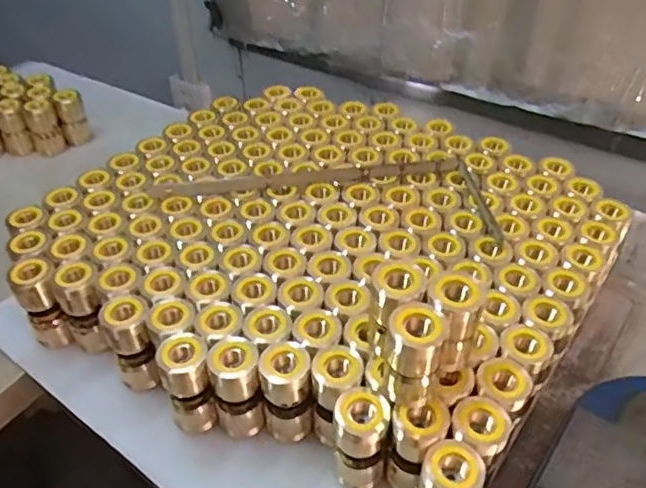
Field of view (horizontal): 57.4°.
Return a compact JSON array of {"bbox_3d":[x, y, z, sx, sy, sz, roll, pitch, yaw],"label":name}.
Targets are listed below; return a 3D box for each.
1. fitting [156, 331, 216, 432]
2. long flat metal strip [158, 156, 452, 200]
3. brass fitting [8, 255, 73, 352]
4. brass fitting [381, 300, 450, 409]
[{"bbox_3d":[-0.112,0.120,0.496,0.039,0.094,0.036,-15,43,-15],"label":"fitting"},{"bbox_3d":[-0.019,-0.074,0.642,0.325,0.009,0.030,-5,41,-4],"label":"long flat metal strip"},{"bbox_3d":[-0.269,0.057,0.570,0.038,0.095,0.040,-23,45,-22],"label":"brass fitting"},{"bbox_3d":[0.066,0.078,0.424,0.043,0.081,0.043,-1,41,1],"label":"brass fitting"}]

